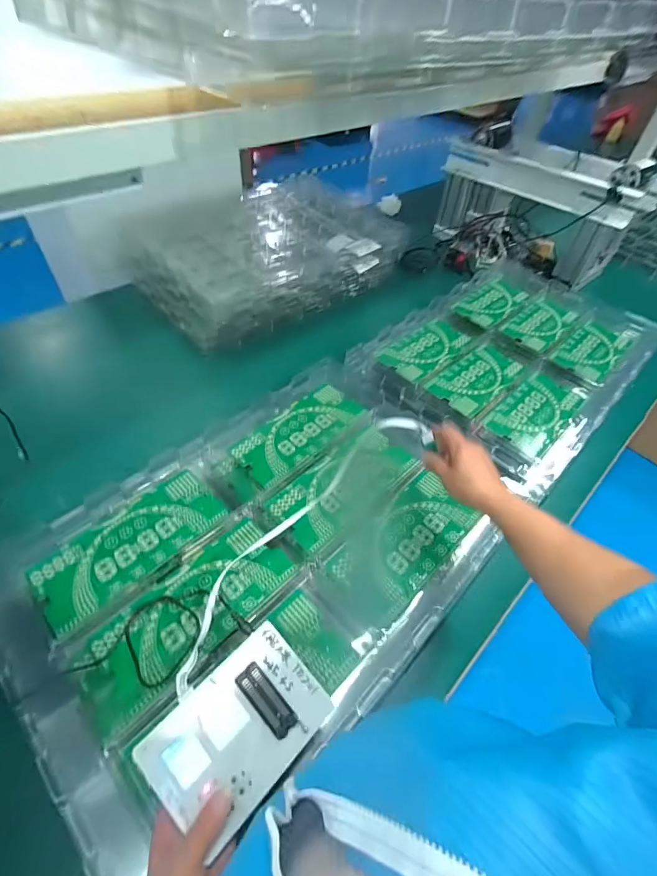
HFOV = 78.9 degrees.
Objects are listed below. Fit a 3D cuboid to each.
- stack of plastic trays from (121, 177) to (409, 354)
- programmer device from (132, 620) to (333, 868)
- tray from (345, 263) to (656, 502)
[{"bbox_3d":[-0.158,-0.534,1.116,0.712,0.167,0.423,-29,61,-25],"label":"stack of plastic trays"},{"bbox_3d":[-0.079,0.264,0.364,0.149,0.022,0.107,-37,64,-28],"label":"programmer device"},{"bbox_3d":[0.412,-0.206,0.898,0.463,0.056,0.694,40,59,22],"label":"tray"}]

